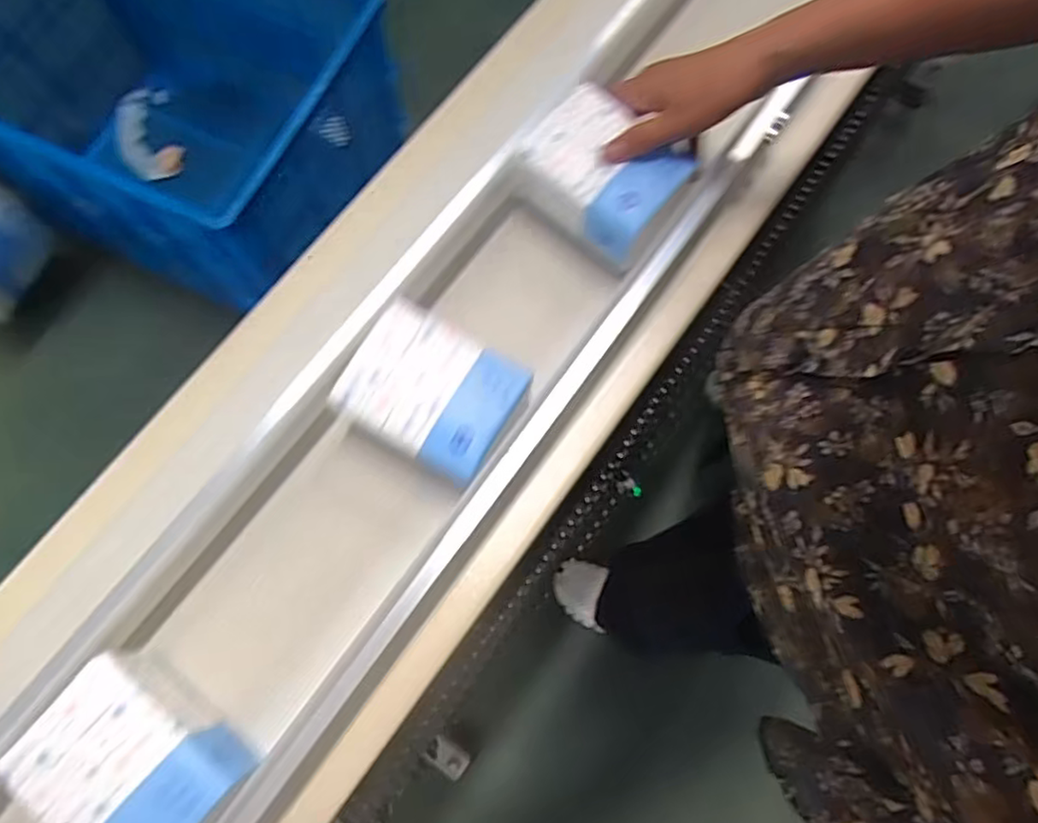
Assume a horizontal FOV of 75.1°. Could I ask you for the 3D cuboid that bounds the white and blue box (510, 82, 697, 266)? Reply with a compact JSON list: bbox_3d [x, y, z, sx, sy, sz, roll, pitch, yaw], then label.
[{"bbox_3d":[0.070,-0.196,0.549,0.118,0.048,0.098,36,77,9],"label":"white and blue box"}]

